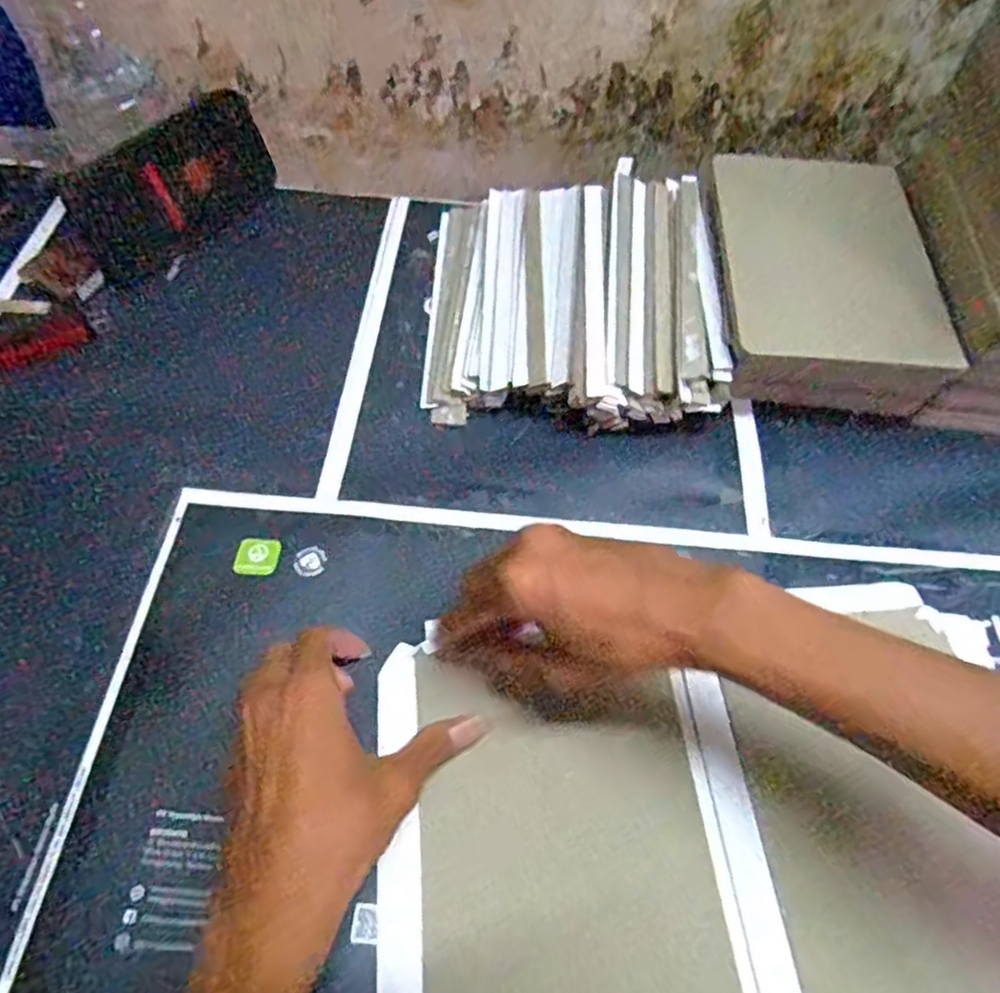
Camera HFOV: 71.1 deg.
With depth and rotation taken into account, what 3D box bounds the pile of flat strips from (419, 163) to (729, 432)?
[{"bbox_3d":[0.053,-0.153,0.529,0.205,0.050,0.230,3,58,-1],"label":"pile of flat strips"}]

